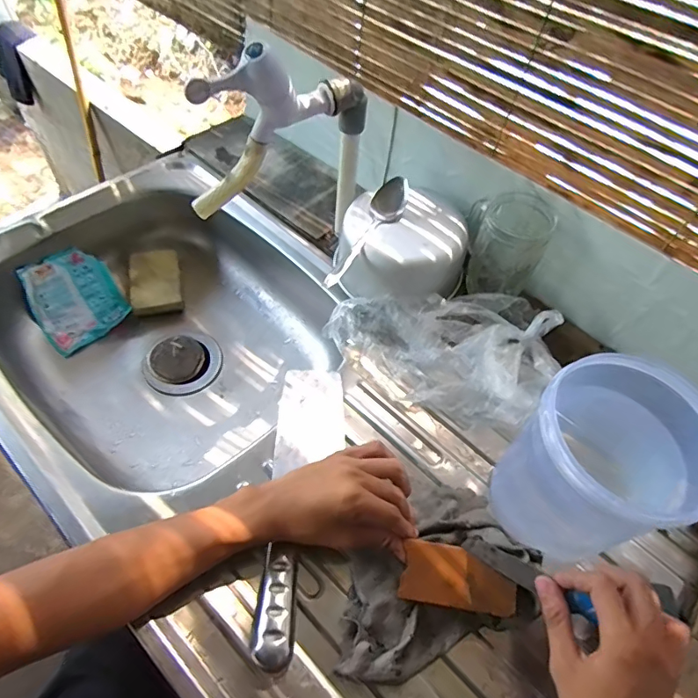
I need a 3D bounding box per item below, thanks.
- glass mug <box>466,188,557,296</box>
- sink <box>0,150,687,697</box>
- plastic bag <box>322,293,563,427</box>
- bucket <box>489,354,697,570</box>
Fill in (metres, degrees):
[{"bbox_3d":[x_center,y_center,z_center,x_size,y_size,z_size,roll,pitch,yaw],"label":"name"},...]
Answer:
[{"bbox_3d":[0.181,-0.120,0.577,0.080,0.114,0.093,10,56,2],"label":"glass mug"},{"bbox_3d":[-0.092,0.097,0.557,0.846,0.147,0.399,41,62,20],"label":"sink"},{"bbox_3d":[0.105,-0.007,0.564,0.257,0.064,0.150,15,56,13],"label":"plastic bag"},{"bbox_3d":[0.207,0.101,0.414,0.125,0.146,0.126,2,56,-3],"label":"bucket"}]

